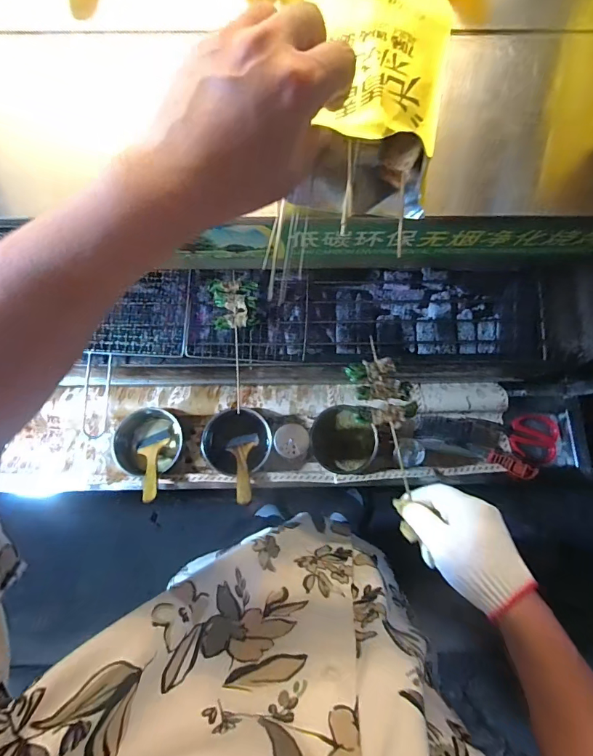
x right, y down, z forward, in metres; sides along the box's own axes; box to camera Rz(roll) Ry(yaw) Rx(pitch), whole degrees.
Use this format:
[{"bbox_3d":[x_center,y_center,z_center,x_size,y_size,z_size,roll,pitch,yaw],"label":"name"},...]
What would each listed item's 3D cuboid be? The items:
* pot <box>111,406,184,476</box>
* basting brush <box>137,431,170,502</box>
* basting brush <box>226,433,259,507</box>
[{"bbox_3d":[-0.296,0.133,0.835,0.139,0.075,0.131,-20,80,-4],"label":"pot"},{"bbox_3d":[-0.279,0.167,0.784,0.057,0.018,0.155,-13,40,-3],"label":"basting brush"},{"bbox_3d":[-0.103,0.170,0.792,0.061,0.020,0.164,-7,40,-2],"label":"basting brush"}]

